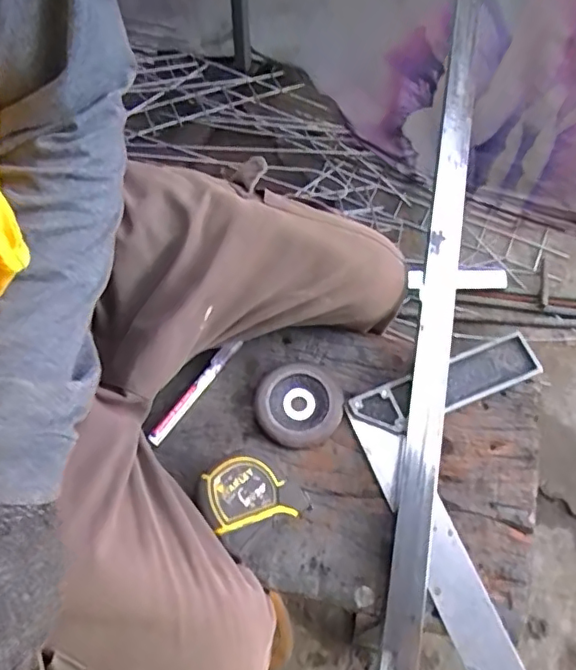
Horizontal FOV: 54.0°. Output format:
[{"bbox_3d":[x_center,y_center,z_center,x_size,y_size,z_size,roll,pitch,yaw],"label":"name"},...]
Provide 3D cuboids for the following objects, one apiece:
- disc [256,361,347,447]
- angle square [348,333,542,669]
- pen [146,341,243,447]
[{"bbox_3d":[0.010,0.064,0.530,0.079,0.015,0.078,-1,69,3],"label":"disc"},{"bbox_3d":[0.192,0.160,0.492,0.184,0.022,0.294,-22,69,-5],"label":"angle square"},{"bbox_3d":[-0.087,0.052,0.535,0.014,0.017,0.123,35,74,15],"label":"pen"}]

